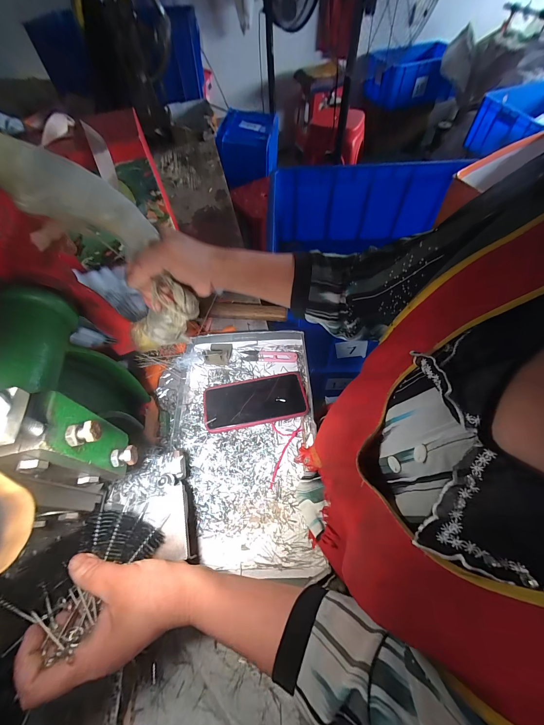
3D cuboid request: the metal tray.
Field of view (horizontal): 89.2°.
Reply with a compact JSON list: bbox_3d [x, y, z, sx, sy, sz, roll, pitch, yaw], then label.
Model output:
[{"bbox_3d":[-0.040,0.103,0.418,0.203,0.028,0.345,-1,57,-2],"label":"metal tray"}]

